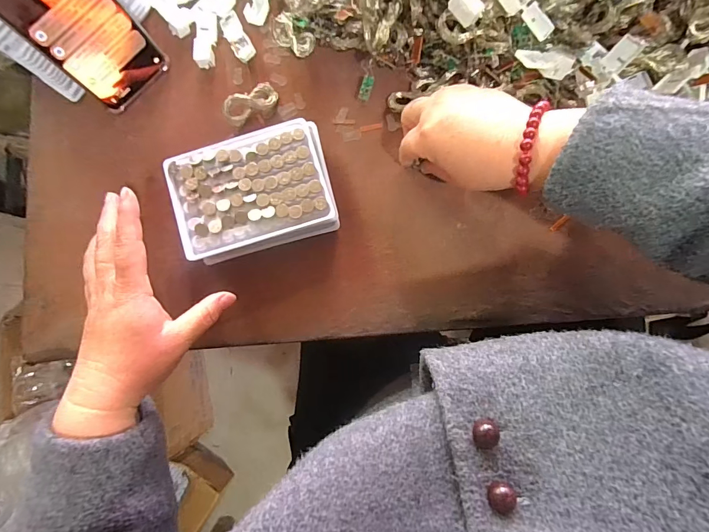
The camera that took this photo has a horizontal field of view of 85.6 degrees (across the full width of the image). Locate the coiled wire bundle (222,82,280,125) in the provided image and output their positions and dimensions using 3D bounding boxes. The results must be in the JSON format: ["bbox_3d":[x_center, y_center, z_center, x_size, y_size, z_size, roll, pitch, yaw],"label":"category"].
[{"bbox_3d":[-0.102,-0.158,0.372,0.054,0.020,0.026,-28,82,0],"label":"coiled wire bundle"}]

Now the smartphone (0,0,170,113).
[{"bbox_3d":[-0.232,-0.207,0.312,0.005,0.166,0.075,42,85,22],"label":"smartphone"}]

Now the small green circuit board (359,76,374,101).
[{"bbox_3d":[0.011,-0.169,0.364,0.011,0.004,0.022,14,99,-9],"label":"small green circuit board"}]

